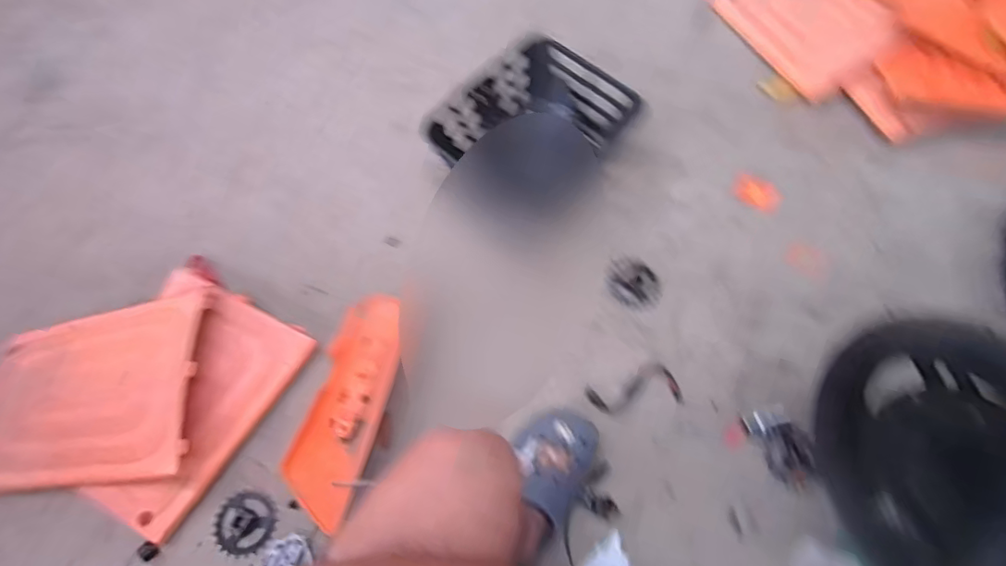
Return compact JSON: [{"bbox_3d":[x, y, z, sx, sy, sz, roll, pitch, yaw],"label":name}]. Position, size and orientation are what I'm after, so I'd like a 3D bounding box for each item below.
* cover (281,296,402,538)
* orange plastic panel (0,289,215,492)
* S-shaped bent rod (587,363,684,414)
[{"bbox_3d":[-0.230,0.173,0.807,0.106,0.057,0.302,11,67,4],"label":"cover"},{"bbox_3d":[-0.599,0.155,0.788,0.316,0.027,0.258,-7,63,6],"label":"orange plastic panel"},{"bbox_3d":[0.202,0.165,0.834,0.141,0.020,0.066,-12,67,-6],"label":"S-shaped bent rod"}]

